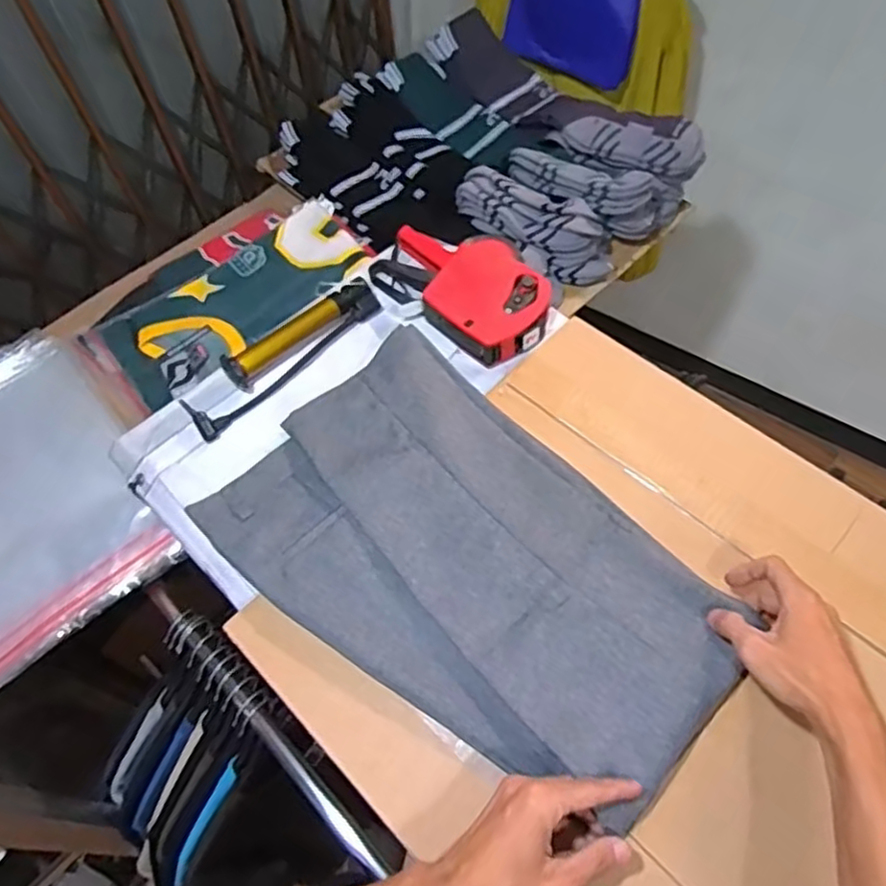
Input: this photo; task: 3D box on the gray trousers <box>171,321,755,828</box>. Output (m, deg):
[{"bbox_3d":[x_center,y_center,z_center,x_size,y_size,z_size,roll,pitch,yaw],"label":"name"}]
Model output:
[{"bbox_3d":[0.016,0.106,0.636,0.470,0.037,0.283,39,69,24],"label":"gray trousers"}]

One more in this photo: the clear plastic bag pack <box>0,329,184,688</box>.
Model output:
[{"bbox_3d":[-0.537,0.057,0.836,0.323,0.038,0.453,-40,64,-18],"label":"clear plastic bag pack"}]

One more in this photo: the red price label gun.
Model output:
[{"bbox_3d":[0.025,-0.190,0.816,0.224,0.038,0.125,39,69,24],"label":"red price label gun"}]

